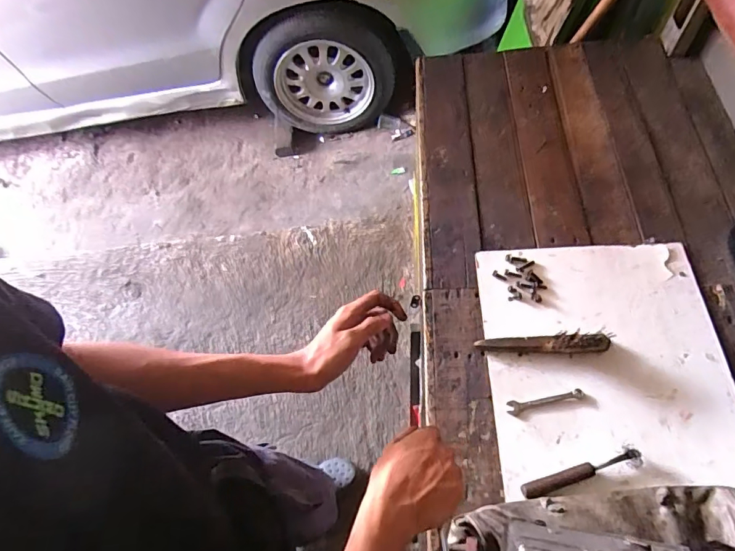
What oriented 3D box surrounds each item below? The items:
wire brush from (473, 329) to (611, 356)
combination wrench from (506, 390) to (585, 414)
[{"bbox_3d":[0.282,0.110,0.725,0.203,0.028,0.031,-2,63,3],"label":"wire brush"},{"bbox_3d":[0.277,0.197,0.704,0.118,0.013,0.020,-8,63,-1],"label":"combination wrench"}]

